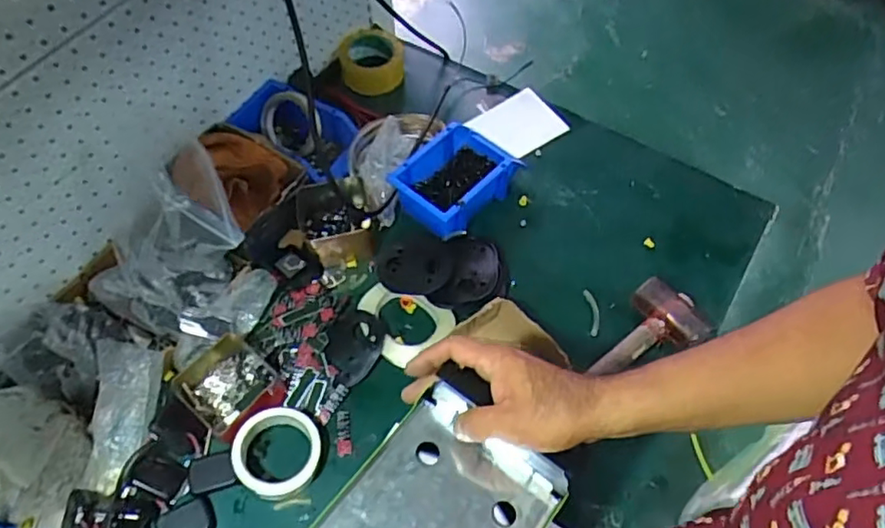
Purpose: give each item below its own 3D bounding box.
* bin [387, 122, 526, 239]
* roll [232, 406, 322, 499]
[{"bbox_3d":[0.016,-0.123,0.879,0.128,0.065,0.168,36,65,20],"label":"bin"},{"bbox_3d":[-0.190,0.216,0.699,0.098,0.026,0.097,0,59,0],"label":"roll"}]

